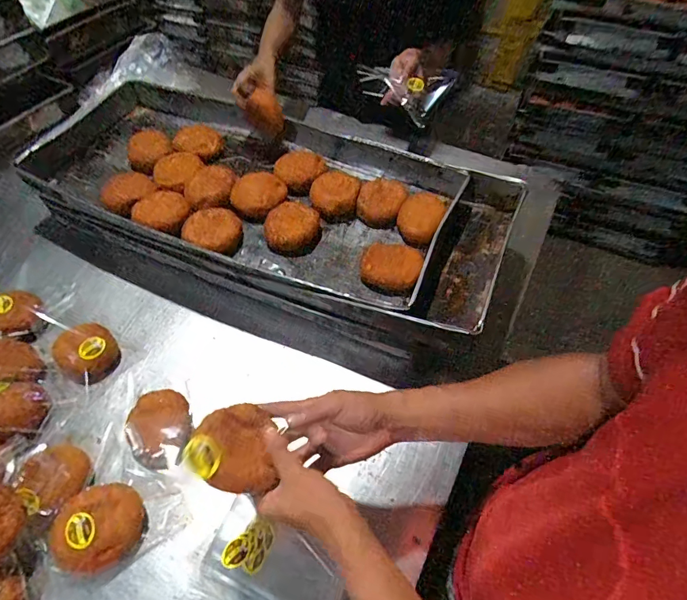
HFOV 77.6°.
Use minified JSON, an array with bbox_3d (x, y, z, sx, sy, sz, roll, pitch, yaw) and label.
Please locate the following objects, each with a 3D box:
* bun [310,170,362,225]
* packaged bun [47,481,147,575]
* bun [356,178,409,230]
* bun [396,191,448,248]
[{"bbox_3d":[-0.016,-0.199,0.805,0.096,0.039,0.097,8,55,6],"label":"bun"},{"bbox_3d":[-0.310,0.289,0.545,0.093,0.060,0.099,0,54,0],"label":"packaged bun"},{"bbox_3d":[0.073,-0.193,0.809,0.086,0.042,0.108,15,56,11],"label":"bun"},{"bbox_3d":[0.140,-0.149,0.776,0.080,0.057,0.104,19,57,14],"label":"bun"}]

